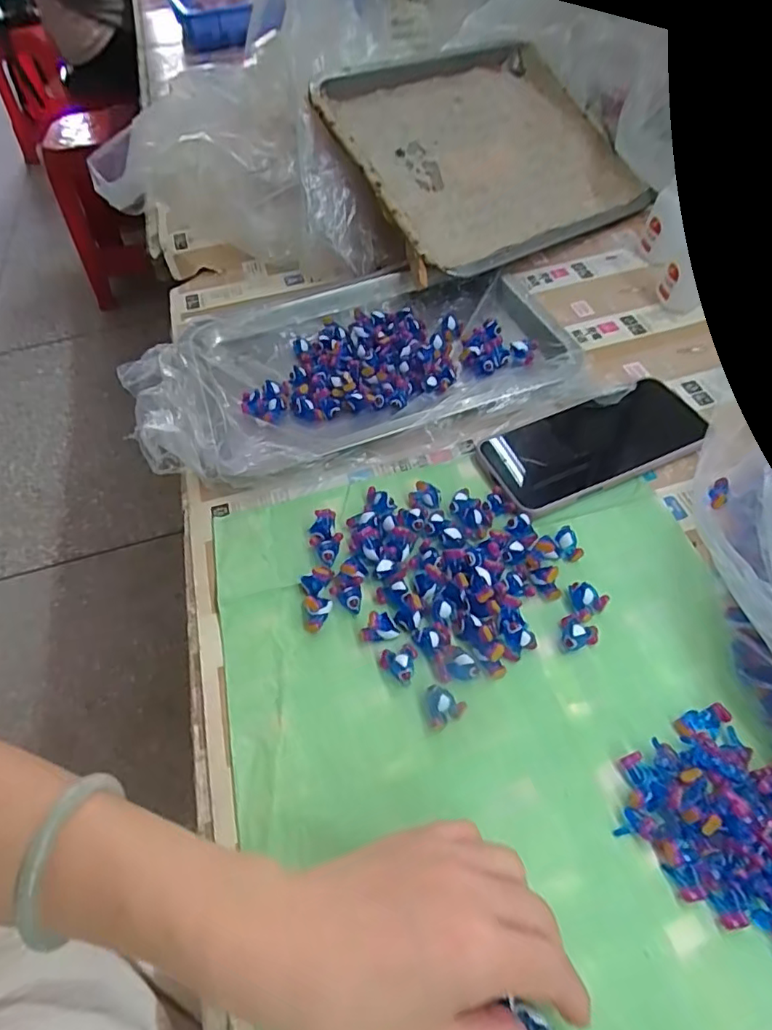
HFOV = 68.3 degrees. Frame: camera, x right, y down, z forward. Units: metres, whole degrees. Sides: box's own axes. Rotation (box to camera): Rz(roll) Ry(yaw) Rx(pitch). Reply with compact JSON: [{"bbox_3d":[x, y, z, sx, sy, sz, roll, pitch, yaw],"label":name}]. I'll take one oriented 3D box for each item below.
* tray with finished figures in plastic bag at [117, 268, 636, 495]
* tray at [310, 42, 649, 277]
[{"bbox_3d":[-0.030,-0.136,0.468,0.354,0.038,0.230,-14,53,-6],"label":"tray with finished figures in plastic bag"},{"bbox_3d":[0.096,-0.380,0.586,0.300,0.024,0.263,-29,80,-25],"label":"tray"}]

